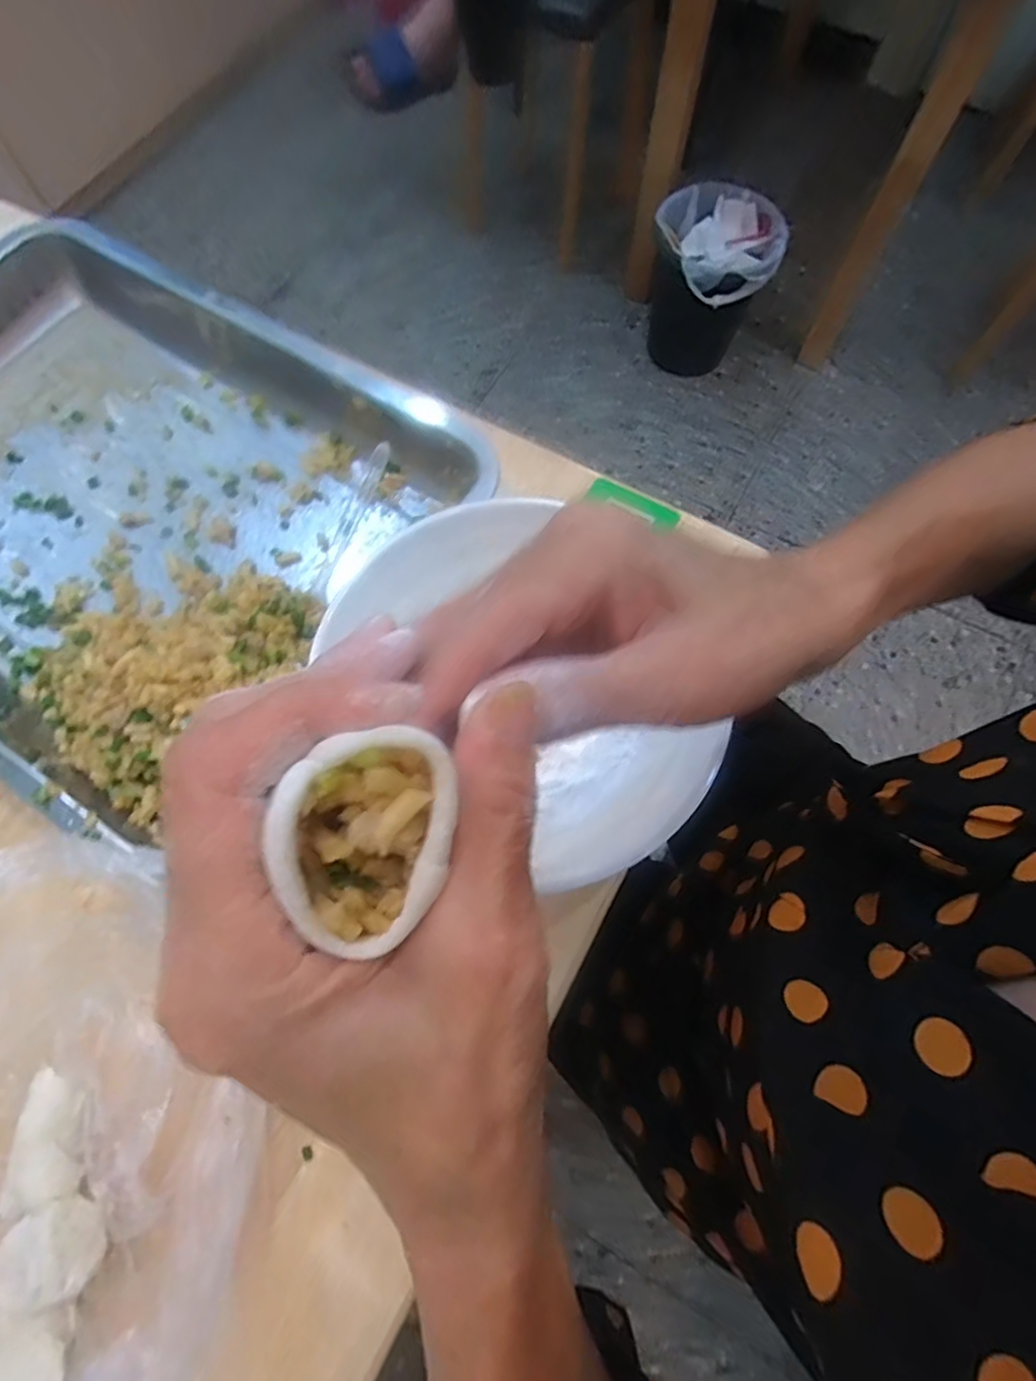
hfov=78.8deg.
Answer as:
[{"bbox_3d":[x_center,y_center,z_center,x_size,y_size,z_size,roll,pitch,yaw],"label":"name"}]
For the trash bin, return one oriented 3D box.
[{"bbox_3d":[0.384,-0.806,1.304,0.232,0.287,0.239,8,70,3],"label":"trash bin"}]

